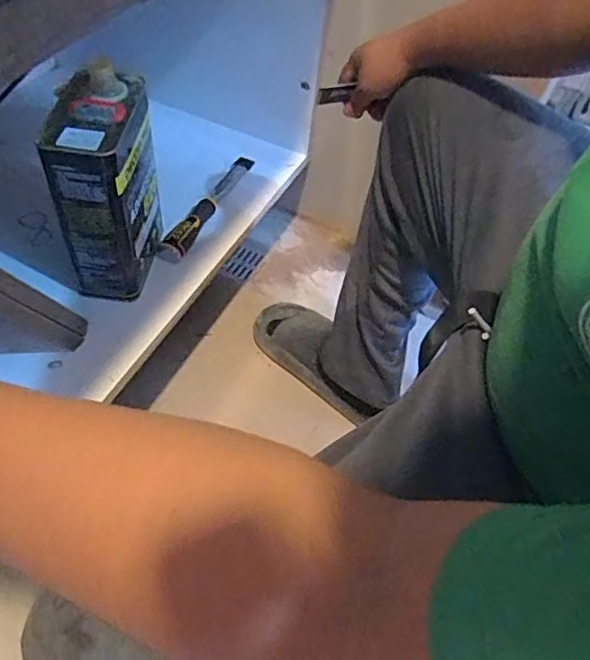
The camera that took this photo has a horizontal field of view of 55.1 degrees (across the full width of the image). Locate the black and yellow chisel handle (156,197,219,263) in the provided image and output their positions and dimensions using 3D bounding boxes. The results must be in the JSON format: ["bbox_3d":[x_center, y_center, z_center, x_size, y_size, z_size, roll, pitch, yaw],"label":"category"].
[{"bbox_3d":[-0.168,-0.164,0.900,0.034,0.028,0.138,20,53,10],"label":"black and yellow chisel handle"}]

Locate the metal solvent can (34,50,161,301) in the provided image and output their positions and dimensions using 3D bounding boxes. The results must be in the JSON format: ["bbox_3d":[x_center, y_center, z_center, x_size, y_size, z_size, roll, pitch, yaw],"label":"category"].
[{"bbox_3d":[-0.243,-0.182,0.752,0.094,0.242,0.159,5,52,-2],"label":"metal solvent can"}]

